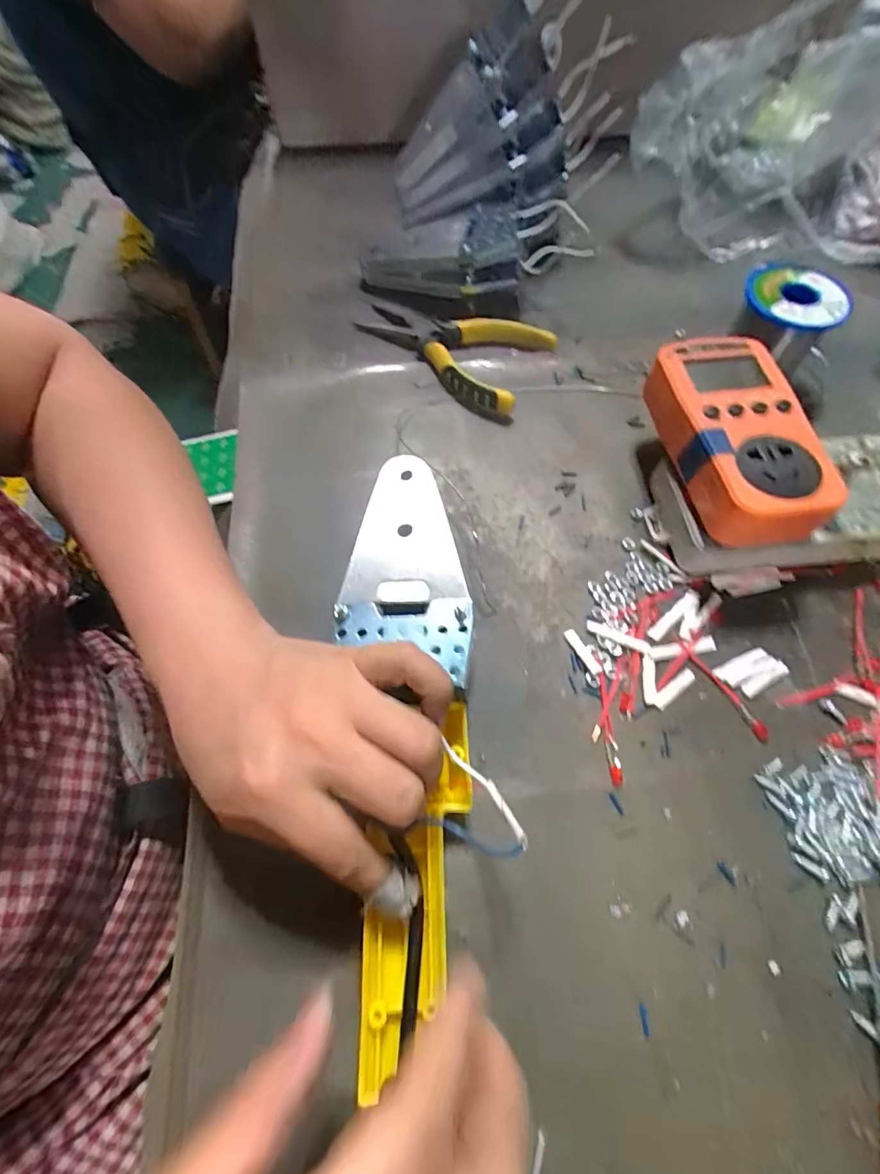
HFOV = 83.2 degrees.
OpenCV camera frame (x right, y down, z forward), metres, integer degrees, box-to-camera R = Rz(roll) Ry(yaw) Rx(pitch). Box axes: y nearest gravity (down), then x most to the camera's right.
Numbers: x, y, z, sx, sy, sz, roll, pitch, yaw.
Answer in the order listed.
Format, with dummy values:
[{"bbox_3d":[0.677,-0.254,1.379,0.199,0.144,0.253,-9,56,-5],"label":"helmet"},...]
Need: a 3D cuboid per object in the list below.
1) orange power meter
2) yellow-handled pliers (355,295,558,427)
[{"bbox_3d":[0.168,-0.084,0.279,0.070,0.032,0.123,-10,63,-5],"label":"orange power meter"},{"bbox_3d":[0.001,-0.186,0.381,0.152,0.017,0.084,22,66,12],"label":"yellow-handled pliers"}]

